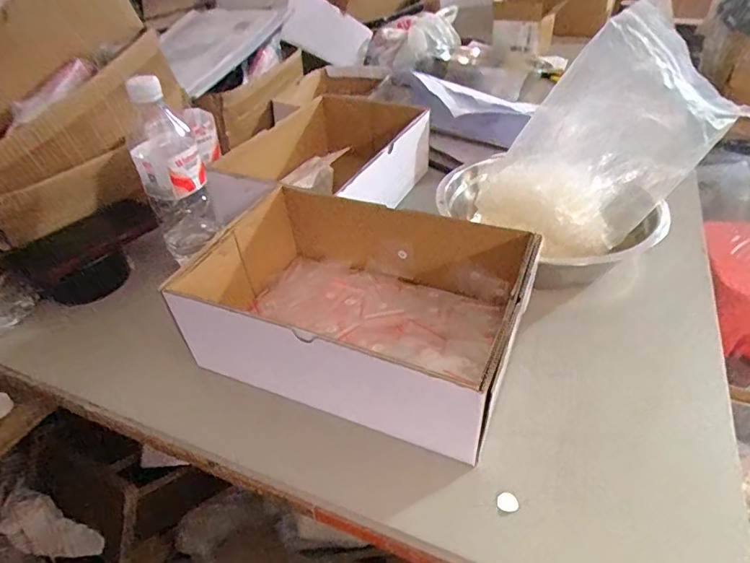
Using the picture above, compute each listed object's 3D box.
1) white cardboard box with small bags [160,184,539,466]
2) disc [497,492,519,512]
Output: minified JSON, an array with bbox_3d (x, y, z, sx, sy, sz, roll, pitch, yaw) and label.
[{"bbox_3d":[-0.012,0.018,0.452,0.274,0.104,0.191,13,43,19],"label":"white cardboard box with small bags"},{"bbox_3d":[0.097,0.163,0.353,0.015,0.006,0.013,-3,40,1],"label":"disc"}]

